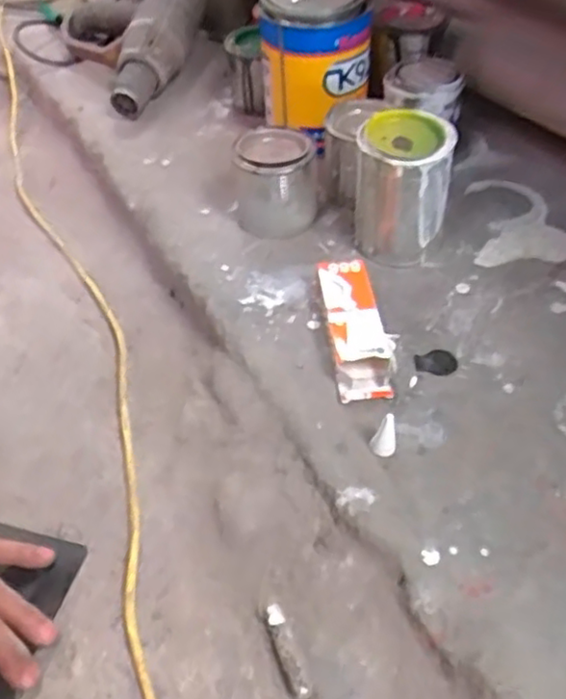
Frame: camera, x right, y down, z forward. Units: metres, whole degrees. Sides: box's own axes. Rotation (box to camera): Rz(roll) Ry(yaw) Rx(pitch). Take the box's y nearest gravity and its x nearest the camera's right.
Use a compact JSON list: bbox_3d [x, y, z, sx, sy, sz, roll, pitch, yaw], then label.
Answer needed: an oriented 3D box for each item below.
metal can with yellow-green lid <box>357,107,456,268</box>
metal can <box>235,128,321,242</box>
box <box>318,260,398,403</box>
[{"bbox_3d":[0.098,-0.129,0.551,0.068,0.106,0.062,12,50,14],"label":"metal can with yellow-green lid"},{"bbox_3d":[-0.008,-0.147,0.603,0.065,0.074,0.064,-2,48,2],"label":"metal can"},{"bbox_3d":[0.057,-0.018,0.510,0.046,0.028,0.121,-6,48,-2],"label":"box"}]

